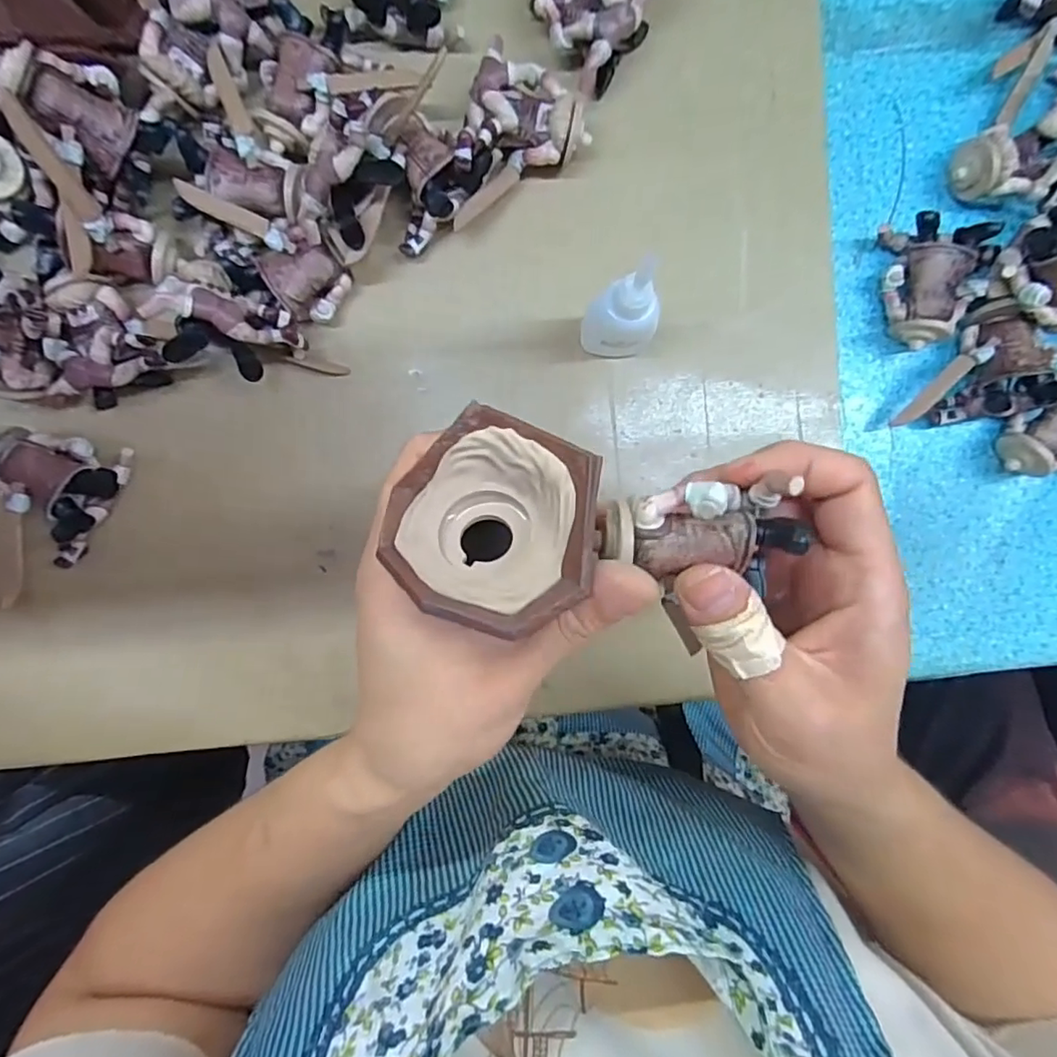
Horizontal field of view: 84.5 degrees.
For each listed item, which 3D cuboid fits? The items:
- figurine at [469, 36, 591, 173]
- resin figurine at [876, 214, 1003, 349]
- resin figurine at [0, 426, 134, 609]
[{"bbox_3d":[0.000,-0.191,0.277,0.053,0.033,0.043,21,92,-3],"label":"figurine"},{"bbox_3d":[0.199,-0.121,0.290,0.040,0.031,0.058,8,92,-3],"label":"resin figurine"},{"bbox_3d":[-0.233,-0.005,0.283,0.053,0.028,0.080,14,92,-3],"label":"resin figurine"}]

